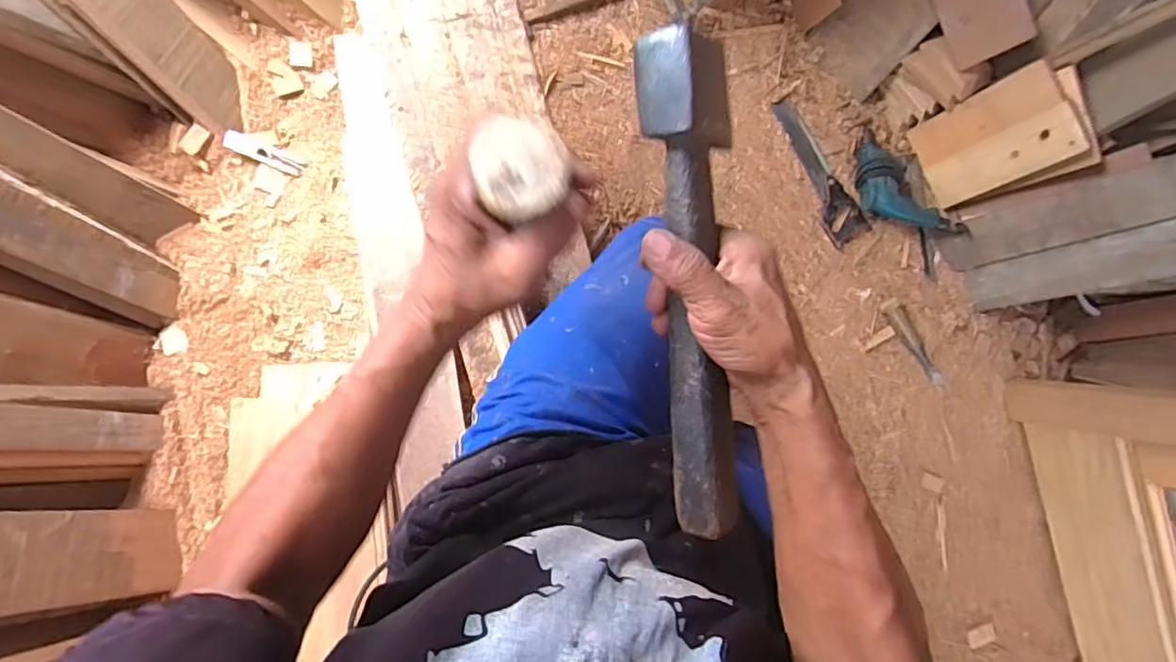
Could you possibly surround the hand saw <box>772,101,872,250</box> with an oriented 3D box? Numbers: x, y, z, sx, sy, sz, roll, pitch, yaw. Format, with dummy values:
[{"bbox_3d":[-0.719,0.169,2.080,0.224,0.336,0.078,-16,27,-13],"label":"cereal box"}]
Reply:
[{"bbox_3d":[0.506,-0.353,1.310,0.091,0.041,0.348,-34,95,-3],"label":"hand saw"}]

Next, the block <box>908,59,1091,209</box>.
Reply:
[{"bbox_3d":[0.852,-0.404,1.237,0.019,0.269,0.196,-17,84,-37],"label":"block"}]

